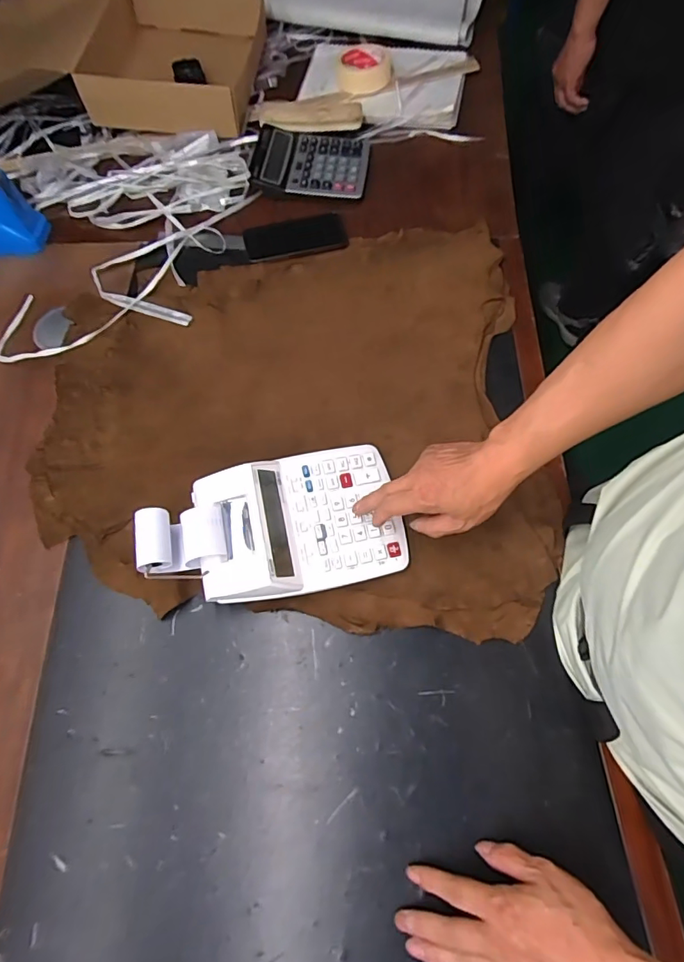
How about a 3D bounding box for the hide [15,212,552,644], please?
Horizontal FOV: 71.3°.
[{"bbox_3d":[-0.075,-0.108,0.622,0.617,0.024,0.573,-2,66,3],"label":"hide"}]

